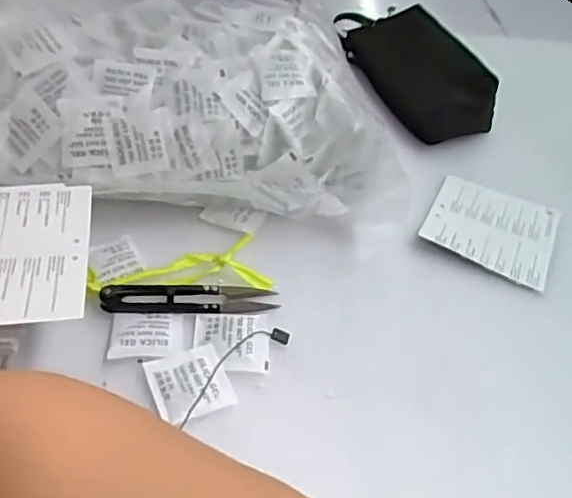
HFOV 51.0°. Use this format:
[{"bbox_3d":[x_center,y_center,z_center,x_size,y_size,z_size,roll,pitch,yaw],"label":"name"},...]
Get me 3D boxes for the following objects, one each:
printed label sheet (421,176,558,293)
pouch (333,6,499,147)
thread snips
[{"bbox_3d":[0.154,-0.019,0.446,0.090,0.005,0.102,22,44,15],"label":"printed label sheet"},{"bbox_3d":[0.118,-0.185,0.584,0.063,0.071,0.201,-10,45,-19],"label":"pouch"},{"bbox_3d":[-0.058,0.030,0.366,0.104,0.007,0.023,0,43,-9],"label":"thread snips"}]

